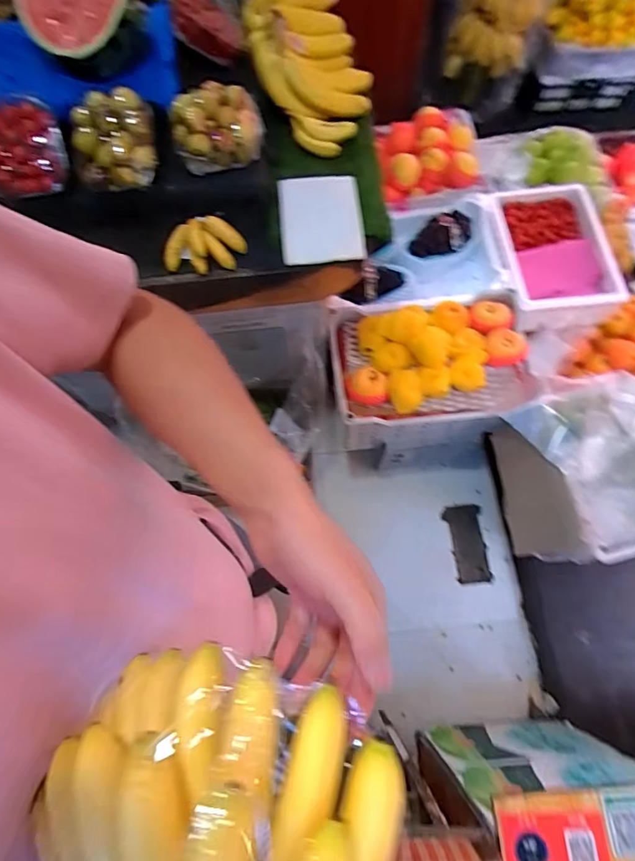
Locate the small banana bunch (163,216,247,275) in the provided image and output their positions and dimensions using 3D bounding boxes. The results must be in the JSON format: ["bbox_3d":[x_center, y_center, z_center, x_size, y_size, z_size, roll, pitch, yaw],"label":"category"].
[{"bbox_3d":[-0.204,-0.334,0.819,0.133,0.051,0.100,15,70,7],"label":"small banana bunch"}]

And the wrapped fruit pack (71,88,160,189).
[{"bbox_3d":[-0.341,-0.486,0.750,0.133,0.076,0.147,-4,96,-6],"label":"wrapped fruit pack"}]

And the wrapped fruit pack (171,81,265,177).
[{"bbox_3d":[-0.170,-0.519,0.776,0.148,0.120,0.062,-22,26,-19],"label":"wrapped fruit pack"}]

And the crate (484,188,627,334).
[{"bbox_3d":[0.658,-0.507,1.304,0.310,0.135,0.430,-7,69,-1],"label":"crate"}]

